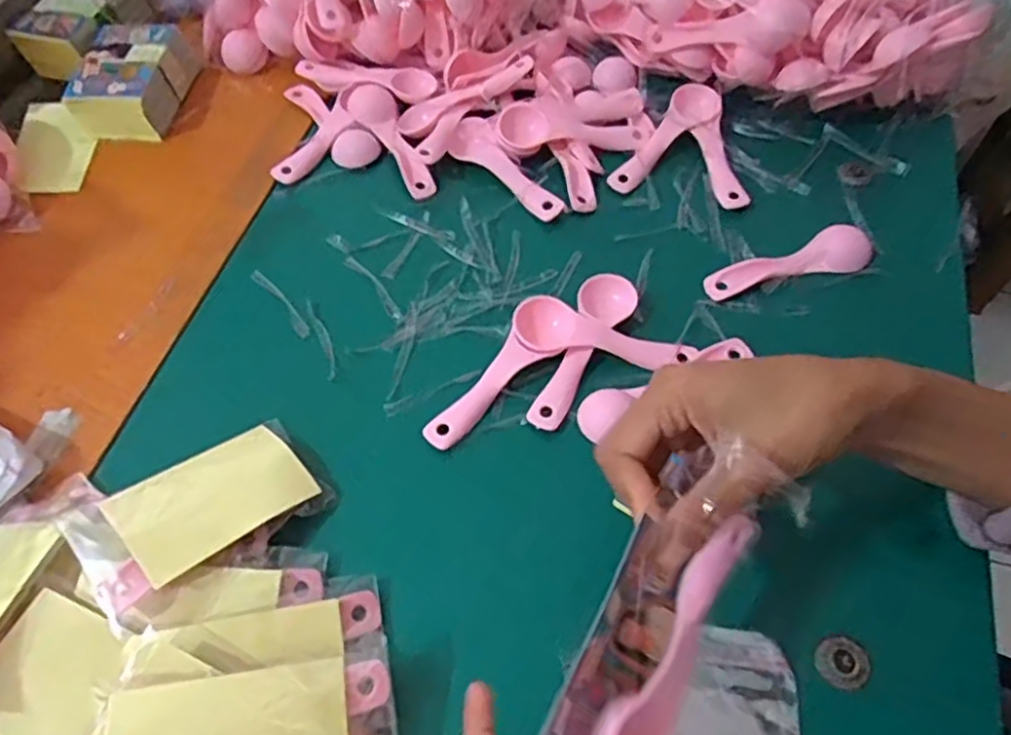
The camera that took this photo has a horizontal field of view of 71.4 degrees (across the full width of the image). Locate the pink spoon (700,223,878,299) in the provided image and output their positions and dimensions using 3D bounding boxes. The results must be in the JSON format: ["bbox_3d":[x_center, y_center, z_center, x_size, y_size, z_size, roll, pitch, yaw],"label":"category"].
[{"bbox_3d":[0.184,-0.068,0.456,0.111,0.017,0.028,-13,58,-8],"label":"pink spoon"}]

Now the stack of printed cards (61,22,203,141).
[{"bbox_3d":[-0.294,-0.233,0.560,0.071,0.034,0.103,9,58,5],"label":"stack of printed cards"}]

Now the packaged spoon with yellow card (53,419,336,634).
[{"bbox_3d":[-0.154,0.073,0.361,0.116,0.013,0.062,-29,72,-33],"label":"packaged spoon with yellow card"}]

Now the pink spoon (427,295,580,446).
[{"bbox_3d":[-0.001,0.004,0.417,0.035,0.023,0.111,33,63,19],"label":"pink spoon"}]

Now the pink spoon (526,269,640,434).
[{"bbox_3d":[0.043,-0.013,0.429,0.035,0.012,0.111,29,65,16],"label":"pink spoon"}]

